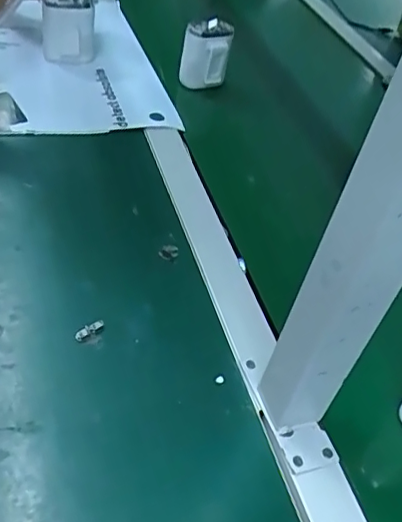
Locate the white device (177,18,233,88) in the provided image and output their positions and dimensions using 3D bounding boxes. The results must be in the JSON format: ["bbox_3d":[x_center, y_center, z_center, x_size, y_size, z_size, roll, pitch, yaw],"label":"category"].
[{"bbox_3d":[0.006,-0.270,0.739,0.064,0.091,0.031,7,43,-5],"label":"white device"}]

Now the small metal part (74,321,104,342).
[{"bbox_3d":[-0.090,0.055,0.448,0.026,0.004,0.009,-27,55,-34],"label":"small metal part"}]

